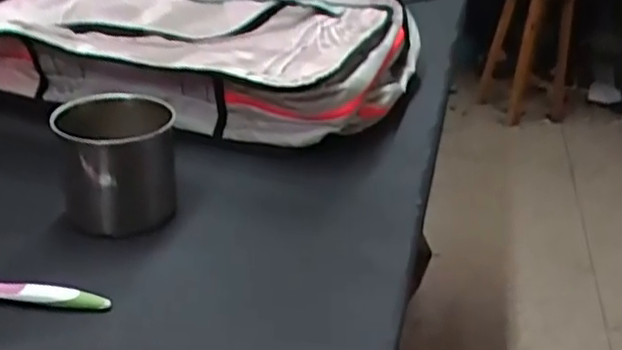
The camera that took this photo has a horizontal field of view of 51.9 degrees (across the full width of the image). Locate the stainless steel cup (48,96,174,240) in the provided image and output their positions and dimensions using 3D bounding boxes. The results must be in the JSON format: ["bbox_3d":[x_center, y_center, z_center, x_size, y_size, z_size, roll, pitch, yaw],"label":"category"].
[{"bbox_3d":[-0.173,-0.014,0.574,0.098,0.098,0.082,-4,29,-14],"label":"stainless steel cup"}]

